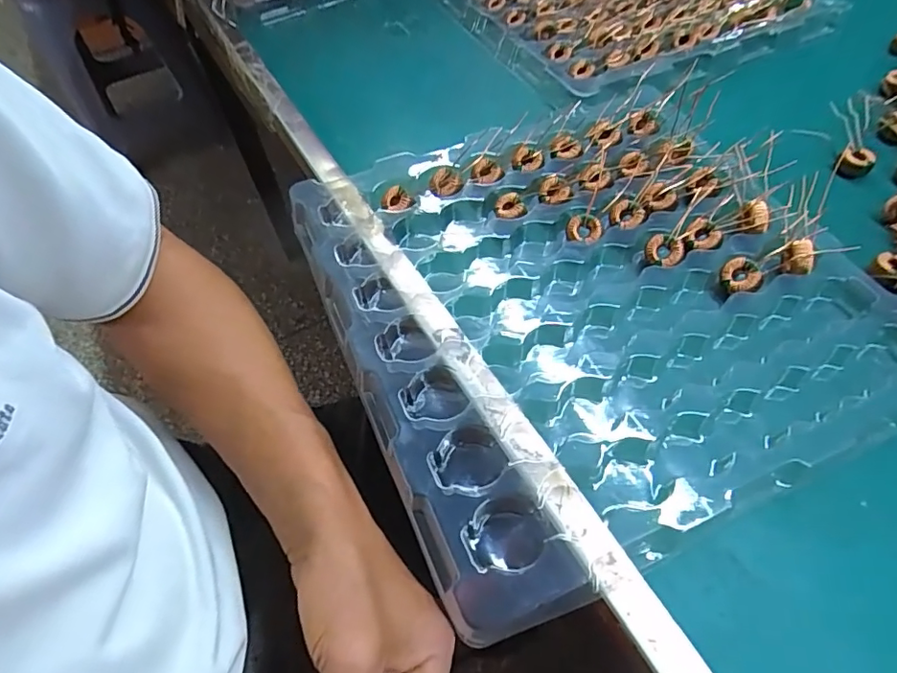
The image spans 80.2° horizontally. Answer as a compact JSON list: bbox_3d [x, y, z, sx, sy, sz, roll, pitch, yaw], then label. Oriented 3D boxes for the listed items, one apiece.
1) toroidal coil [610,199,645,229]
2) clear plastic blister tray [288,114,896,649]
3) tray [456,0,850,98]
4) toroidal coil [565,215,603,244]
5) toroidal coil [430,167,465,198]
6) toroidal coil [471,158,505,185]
[{"bbox_3d":[0.114,-0.078,0.340,0.017,0.007,0.019,-27,60,-14],"label":"toroidal coil"},{"bbox_3d":[0.076,-0.039,0.317,0.290,0.034,0.305,-23,59,-12],"label":"clear plastic blister tray"},{"bbox_3d":[0.176,-0.352,0.530,0.289,0.028,0.309,-24,59,-12],"label":"tray"},{"bbox_3d":[0.085,-0.067,0.333,0.021,0.006,0.017,16,106,13],"label":"toroidal coil"},{"bbox_3d":[-0.002,-0.104,0.360,0.020,0.007,0.023,-19,58,-10],"label":"toroidal coil"},{"bbox_3d":[0.026,-0.112,0.363,0.021,0.004,0.020,-1,57,2],"label":"toroidal coil"}]

